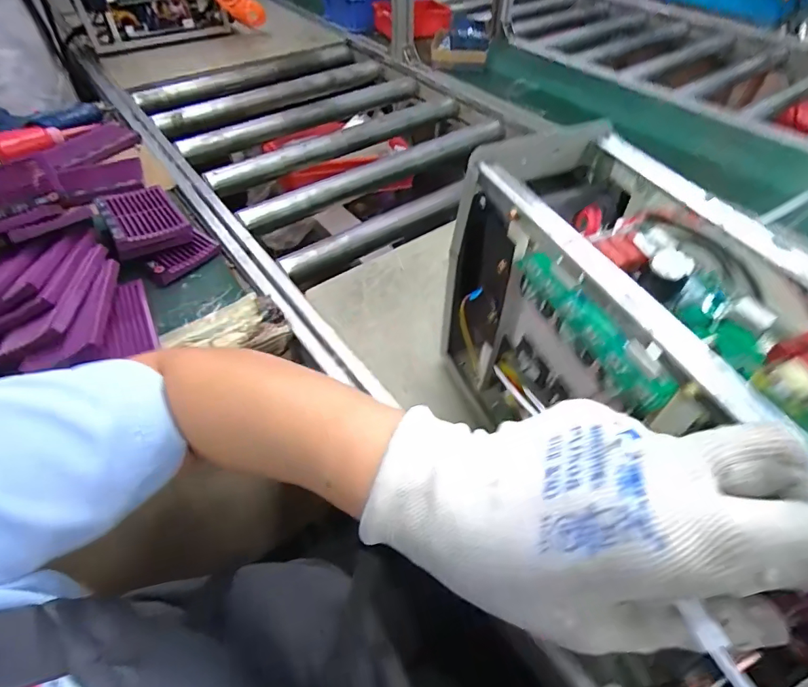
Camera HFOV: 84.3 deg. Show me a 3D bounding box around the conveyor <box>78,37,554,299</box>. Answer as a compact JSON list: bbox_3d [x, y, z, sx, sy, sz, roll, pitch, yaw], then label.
[{"bbox_3d":[-0.183,-0.468,0.947,0.680,0.076,0.828,-34,57,-25],"label":"conveyor"}]

